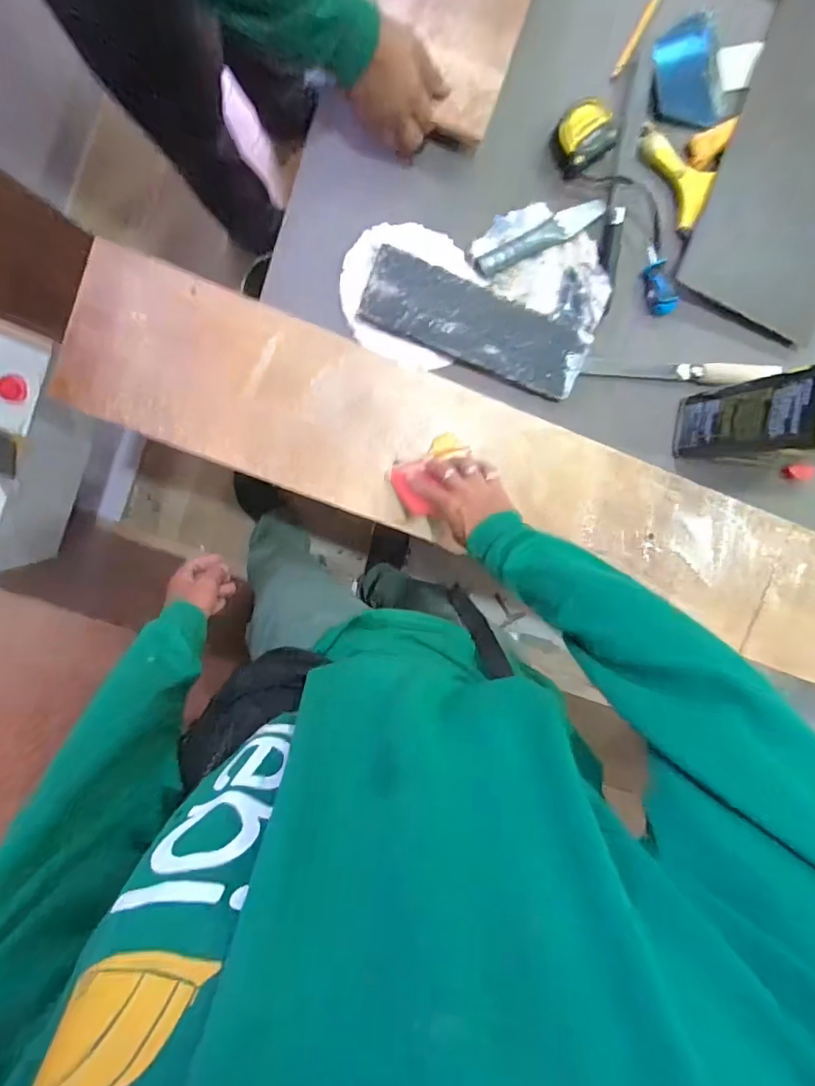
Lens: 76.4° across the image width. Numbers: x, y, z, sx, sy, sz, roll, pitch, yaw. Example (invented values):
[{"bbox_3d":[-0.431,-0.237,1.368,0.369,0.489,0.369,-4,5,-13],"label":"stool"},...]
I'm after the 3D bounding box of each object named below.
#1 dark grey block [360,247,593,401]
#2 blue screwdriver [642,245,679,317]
[{"bbox_3d":[0.092,-0.285,0.685,0.297,0.017,0.091,18,109,-9],"label":"dark grey block"},{"bbox_3d":[0.339,-0.354,0.704,0.037,0.031,0.088,-25,98,-2],"label":"blue screwdriver"}]

